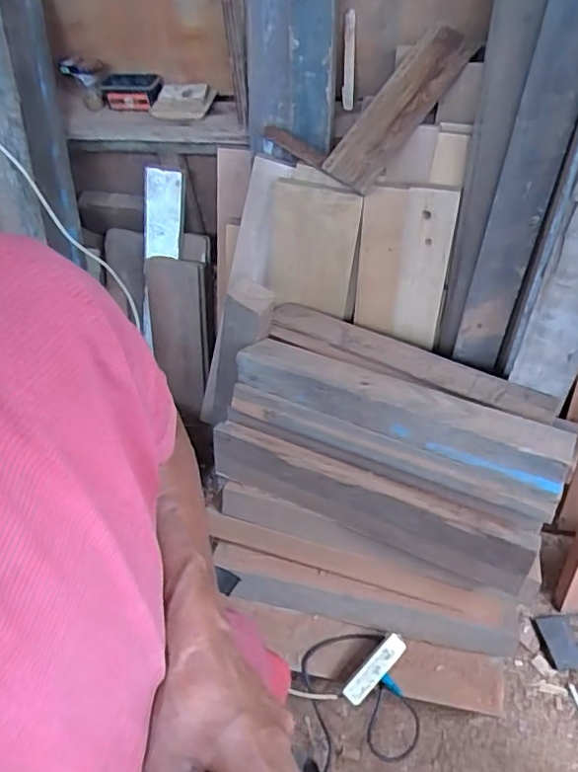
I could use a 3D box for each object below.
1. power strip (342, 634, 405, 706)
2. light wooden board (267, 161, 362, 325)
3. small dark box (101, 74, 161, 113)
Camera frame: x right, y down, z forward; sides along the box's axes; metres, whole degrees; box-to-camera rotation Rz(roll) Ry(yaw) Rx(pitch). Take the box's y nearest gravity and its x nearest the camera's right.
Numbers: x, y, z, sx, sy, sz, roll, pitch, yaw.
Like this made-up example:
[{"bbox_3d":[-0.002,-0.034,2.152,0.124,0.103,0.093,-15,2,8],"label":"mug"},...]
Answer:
[{"bbox_3d":[0.178,0.588,1.157,0.162,0.026,0.043,-48,60,-4],"label":"power strip"},{"bbox_3d":[0.053,-0.338,1.337,0.212,0.341,0.019,15,41,12],"label":"light wooden board"},{"bbox_3d":[-0.376,-0.698,1.329,0.151,0.066,0.056,3,52,8],"label":"small dark box"}]

